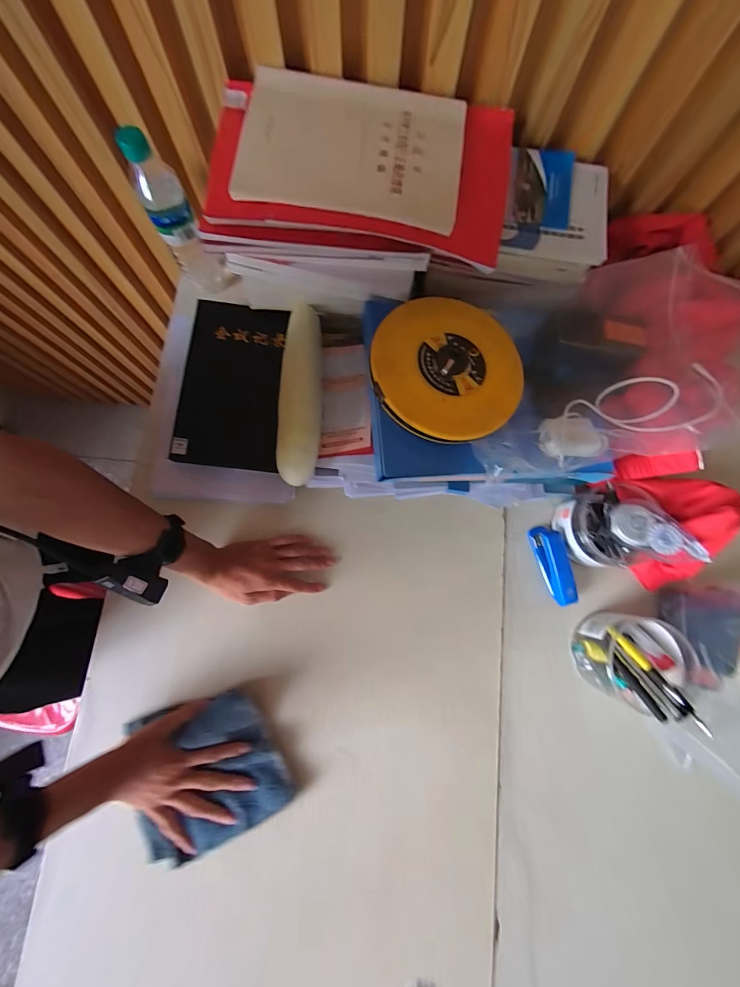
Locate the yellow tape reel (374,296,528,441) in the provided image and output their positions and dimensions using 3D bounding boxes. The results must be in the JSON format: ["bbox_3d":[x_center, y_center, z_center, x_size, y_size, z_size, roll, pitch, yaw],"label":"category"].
[{"bbox_3d":[0.099,-0.157,0.433,0.177,0.036,0.192,0,78,-1],"label":"yellow tape reel"}]

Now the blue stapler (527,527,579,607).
[{"bbox_3d":[0.286,0.111,0.556,0.037,0.033,0.119,-15,79,-4],"label":"blue stapler"}]

